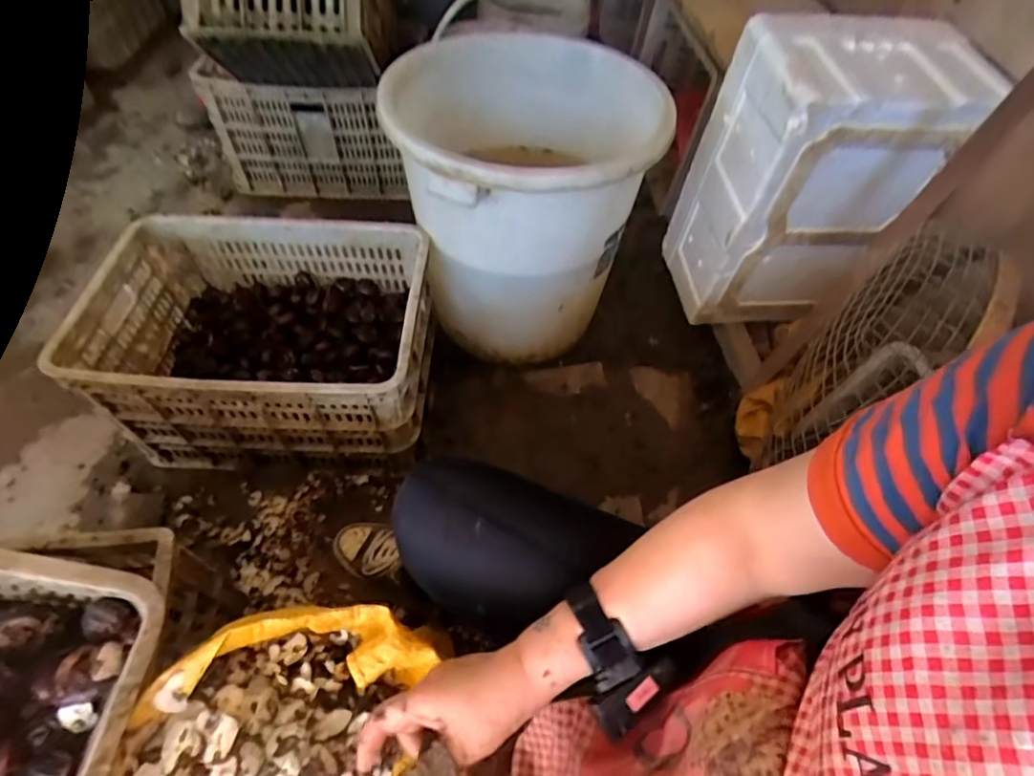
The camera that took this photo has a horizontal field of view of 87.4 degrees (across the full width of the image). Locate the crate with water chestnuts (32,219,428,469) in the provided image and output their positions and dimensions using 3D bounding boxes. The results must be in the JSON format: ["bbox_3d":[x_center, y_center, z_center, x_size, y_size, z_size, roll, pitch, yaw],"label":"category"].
[{"bbox_3d":[-0.421,-0.081,0.946,0.520,0.237,0.358,2,54,-1],"label":"crate with water chestnuts"}]

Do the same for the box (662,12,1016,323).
[{"bbox_3d":[0.534,-0.372,1.008,0.356,0.477,0.258,-7,55,-8],"label":"box"}]

